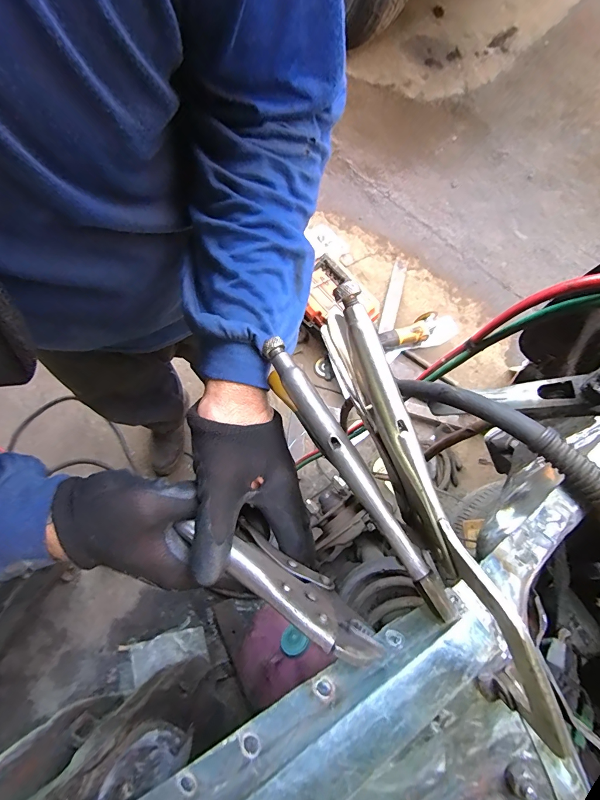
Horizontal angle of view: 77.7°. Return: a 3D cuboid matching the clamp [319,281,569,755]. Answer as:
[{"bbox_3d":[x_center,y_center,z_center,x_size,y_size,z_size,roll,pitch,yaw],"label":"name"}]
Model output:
[{"bbox_3d":[0.072,0.054,0.218,0.022,0.083,0.244,-24,77,-4],"label":"clamp"}]

